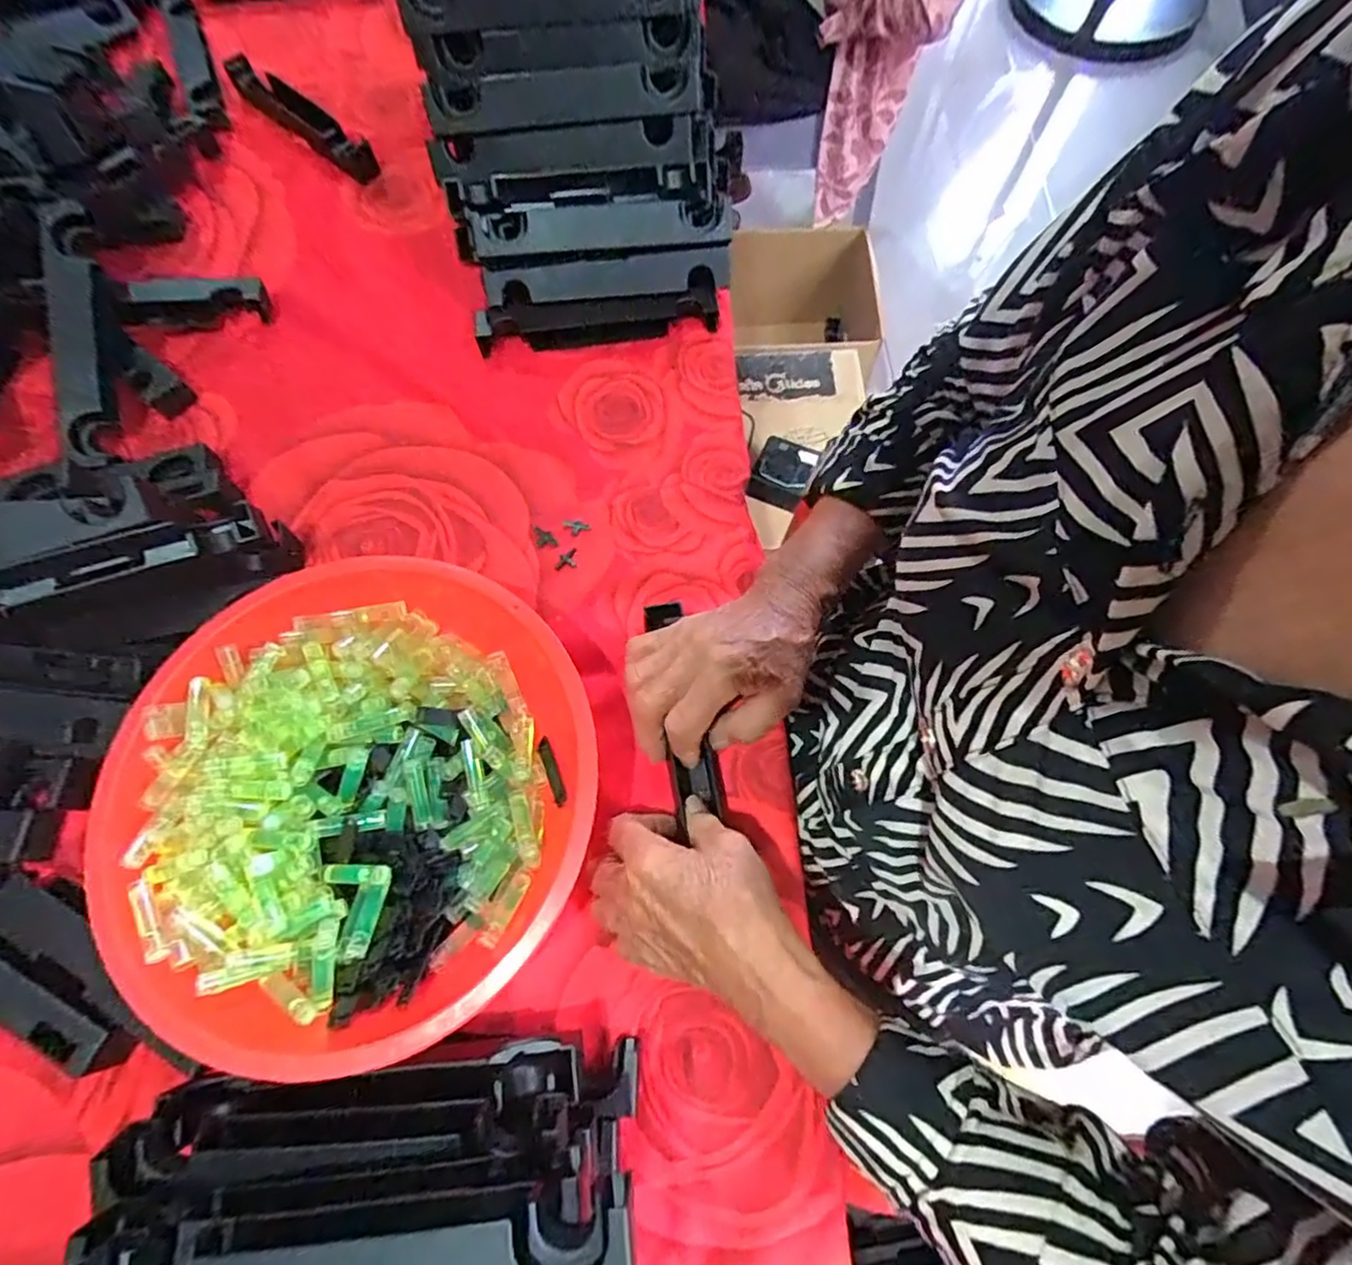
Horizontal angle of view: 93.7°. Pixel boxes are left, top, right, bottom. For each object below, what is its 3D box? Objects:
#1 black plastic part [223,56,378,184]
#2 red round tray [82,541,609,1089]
[{"bbox_3d":[-0.348,-0.478,0.587,0.178,0.027,0.031,39,75,13],"label":"black plastic part"},{"bbox_3d":[-0.170,0.087,0.355,0.234,0.076,0.242,0,70,1],"label":"red round tray"}]

